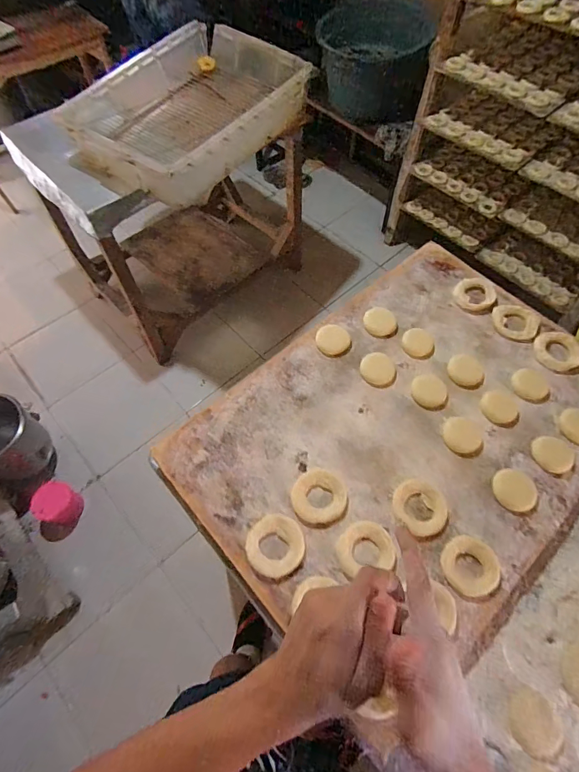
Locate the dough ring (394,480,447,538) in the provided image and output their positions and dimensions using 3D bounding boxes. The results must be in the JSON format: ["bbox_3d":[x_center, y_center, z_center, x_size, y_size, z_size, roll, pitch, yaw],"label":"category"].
[{"bbox_3d":[0.163,0.151,0.494,0.063,0.012,0.067,0,61,0],"label":"dough ring"}]

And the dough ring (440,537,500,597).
[{"bbox_3d":[0.211,0.210,0.462,0.065,0.007,0.062,0,61,0],"label":"dough ring"}]

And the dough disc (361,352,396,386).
[{"bbox_3d":[0.134,-0.026,0.595,0.052,0.015,0.045,23,63,13],"label":"dough disc"}]

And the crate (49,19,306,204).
[{"bbox_3d":[-0.289,-0.843,1.235,0.496,0.168,0.718,34,66,18],"label":"crate"}]

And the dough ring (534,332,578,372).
[{"bbox_3d":[0.412,-0.053,0.607,0.061,0.019,0.069,-38,67,-19],"label":"dough ring"}]

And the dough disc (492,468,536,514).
[{"bbox_3d":[0.290,0.134,0.509,0.052,0.004,0.052,0,61,0],"label":"dough disc"}]

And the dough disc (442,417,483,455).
[{"bbox_3d":[0.238,0.068,0.545,0.050,0.004,0.051,0,61,0],"label":"dough disc"}]

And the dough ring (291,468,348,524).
[{"bbox_3d":[0.038,0.140,0.508,0.067,0.008,0.067,0,61,0],"label":"dough ring"}]

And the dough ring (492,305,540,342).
[{"bbox_3d":[0.363,-0.104,0.638,0.070,0.011,0.062,20,63,11],"label":"dough ring"}]

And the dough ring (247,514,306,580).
[{"bbox_3d":[-0.017,0.192,0.478,0.067,0.012,0.068,0,61,0],"label":"dough ring"}]

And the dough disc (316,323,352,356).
[{"bbox_3d":[0.069,-0.074,0.621,0.050,0.009,0.052,0,61,0],"label":"dough disc"}]

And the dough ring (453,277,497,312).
[{"bbox_3d":[0.310,-0.153,0.662,0.071,0.010,0.064,-41,68,-20],"label":"dough ring"}]

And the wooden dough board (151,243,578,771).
[{"bbox_3d":[0.172,0.060,0.557,0.586,0.027,0.444,-39,67,-19],"label":"wooden dough board"}]

